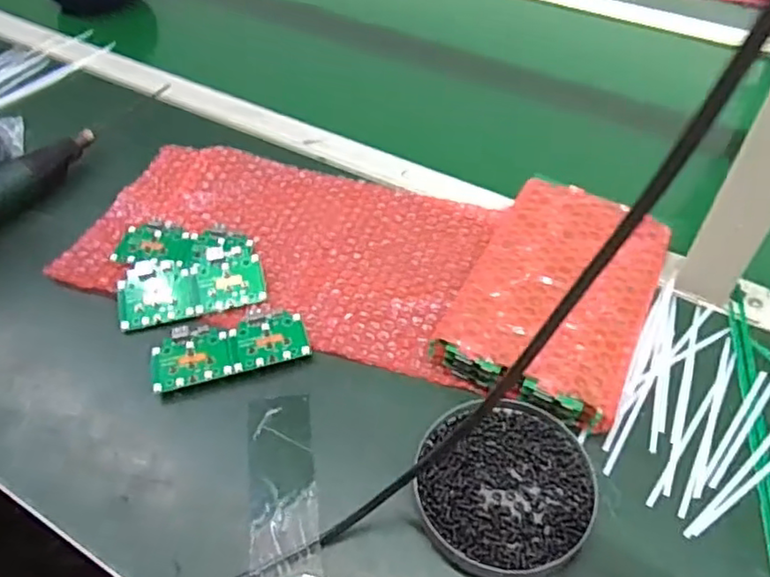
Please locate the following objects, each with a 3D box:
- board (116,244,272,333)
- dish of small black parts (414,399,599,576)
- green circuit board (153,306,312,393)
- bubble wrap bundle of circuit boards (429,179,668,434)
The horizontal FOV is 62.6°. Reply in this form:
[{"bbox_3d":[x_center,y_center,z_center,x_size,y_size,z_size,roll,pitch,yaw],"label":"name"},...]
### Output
[{"bbox_3d":[-0.161,-0.004,0.526,0.114,0.012,0.059,-9,51,-7],"label":"board"},{"bbox_3d":[0.077,0.126,0.411,0.109,0.020,0.113,0,50,0],"label":"dish of small black parts"},{"bbox_3d":[-0.121,0.044,0.491,0.115,0.008,0.057,-15,52,-11],"label":"green circuit board"},{"bbox_3d":[0.138,0.003,0.500,0.133,0.038,0.203,21,53,17],"label":"bubble wrap bundle of circuit boards"}]

